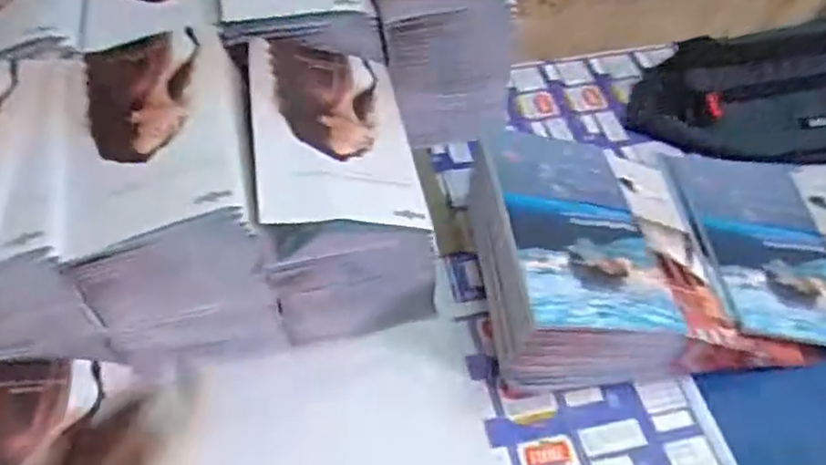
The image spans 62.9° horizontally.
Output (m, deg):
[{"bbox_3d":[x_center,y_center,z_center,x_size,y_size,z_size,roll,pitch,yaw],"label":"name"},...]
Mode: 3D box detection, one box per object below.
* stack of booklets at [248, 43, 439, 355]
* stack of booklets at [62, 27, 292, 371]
[{"bbox_3d":[-0.052,-0.038,0.478,0.102,0.129,0.179,-9,49,-5],"label":"stack of booklets"},{"bbox_3d":[-0.156,-0.025,0.454,0.106,0.129,0.186,-10,48,-7],"label":"stack of booklets"}]

